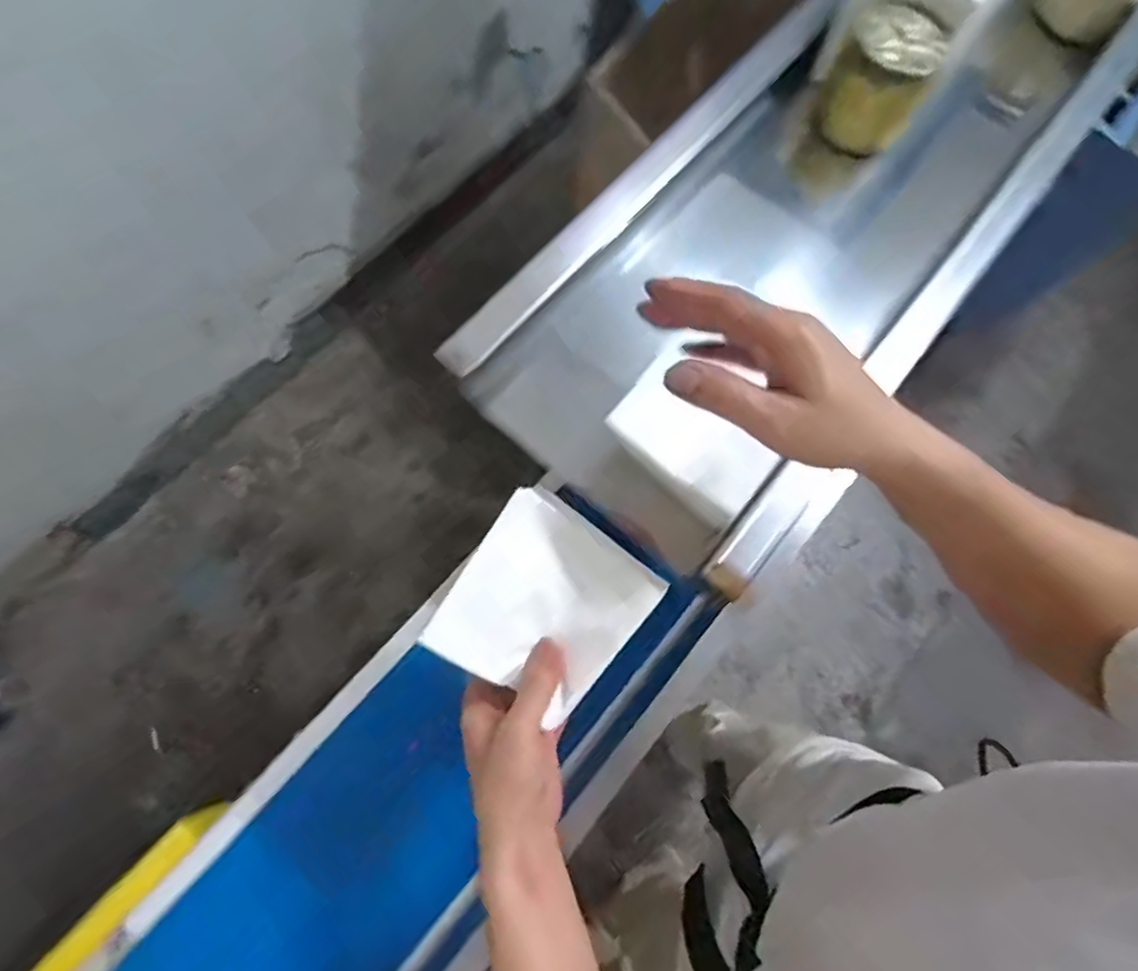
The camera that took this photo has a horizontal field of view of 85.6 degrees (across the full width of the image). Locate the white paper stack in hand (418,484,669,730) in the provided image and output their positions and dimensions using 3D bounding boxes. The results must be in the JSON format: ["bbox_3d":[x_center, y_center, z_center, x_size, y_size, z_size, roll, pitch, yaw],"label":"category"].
[{"bbox_3d":[-0.014,0.077,0.399,0.112,0.012,0.119,35,85,-5],"label":"white paper stack in hand"}]

